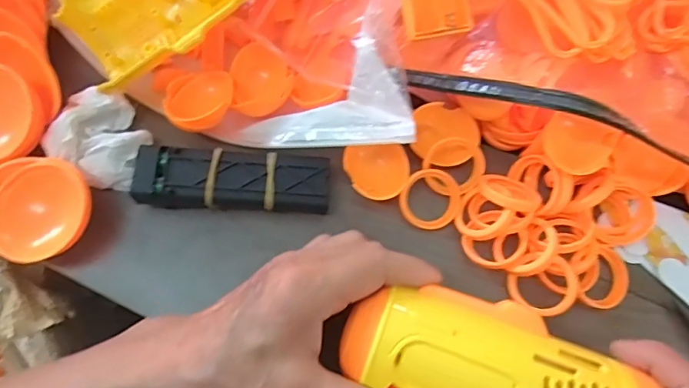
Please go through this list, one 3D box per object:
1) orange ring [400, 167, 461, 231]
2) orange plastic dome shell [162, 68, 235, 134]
[{"bbox_3d":[0.050,0.003,0.278,0.036,0.004,0.035,0,88,-10],"label":"orange ring"},{"bbox_3d":[-0.088,-0.058,0.282,0.035,0.018,0.043,39,77,11],"label":"orange plastic dome shell"}]

